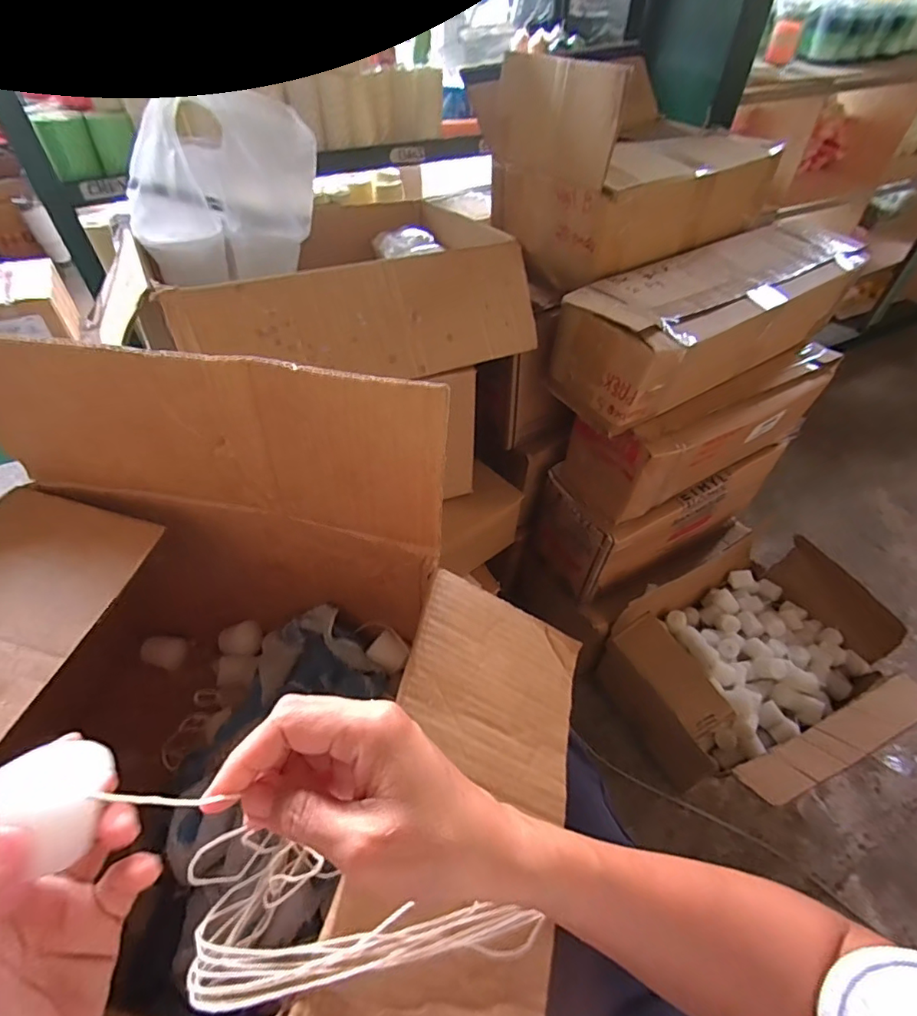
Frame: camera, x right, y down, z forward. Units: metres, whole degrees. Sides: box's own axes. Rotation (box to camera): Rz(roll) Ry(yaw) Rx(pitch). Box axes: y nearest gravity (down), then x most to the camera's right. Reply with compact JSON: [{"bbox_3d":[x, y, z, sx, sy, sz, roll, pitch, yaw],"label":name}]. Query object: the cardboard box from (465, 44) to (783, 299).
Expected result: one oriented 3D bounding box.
[{"bbox_3d":[0.262,-0.607,0.883,0.523,0.240,0.367,-30,56,-25],"label":"cardboard box"}]

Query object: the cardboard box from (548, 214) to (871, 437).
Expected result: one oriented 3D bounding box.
[{"bbox_3d":[0.417,-0.319,0.849,0.571,0.145,0.194,-31,56,-25],"label":"cardboard box"}]

